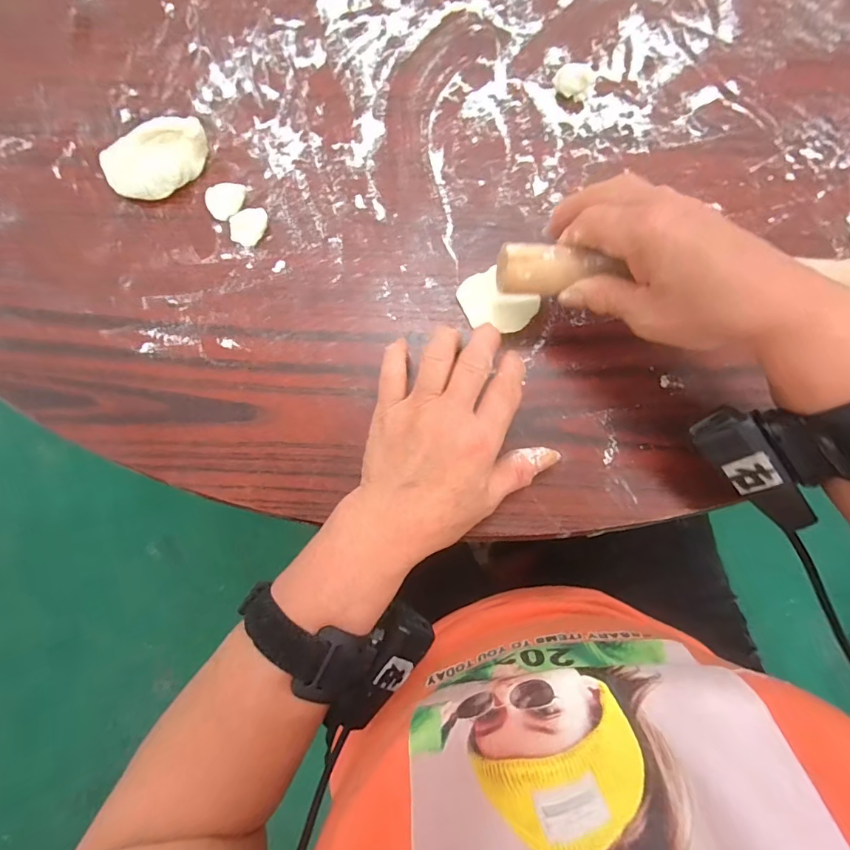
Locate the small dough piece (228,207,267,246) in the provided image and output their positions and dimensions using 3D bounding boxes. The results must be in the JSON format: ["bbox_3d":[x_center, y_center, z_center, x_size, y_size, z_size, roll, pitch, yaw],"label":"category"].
[{"bbox_3d":[-0.123,-0.138,0.315,0.026,0.006,0.026,0,79,1],"label":"small dough piece"}]

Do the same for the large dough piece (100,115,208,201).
[{"bbox_3d":[-0.185,-0.183,0.312,0.073,0.028,0.036,-29,80,-4],"label":"large dough piece"}]

